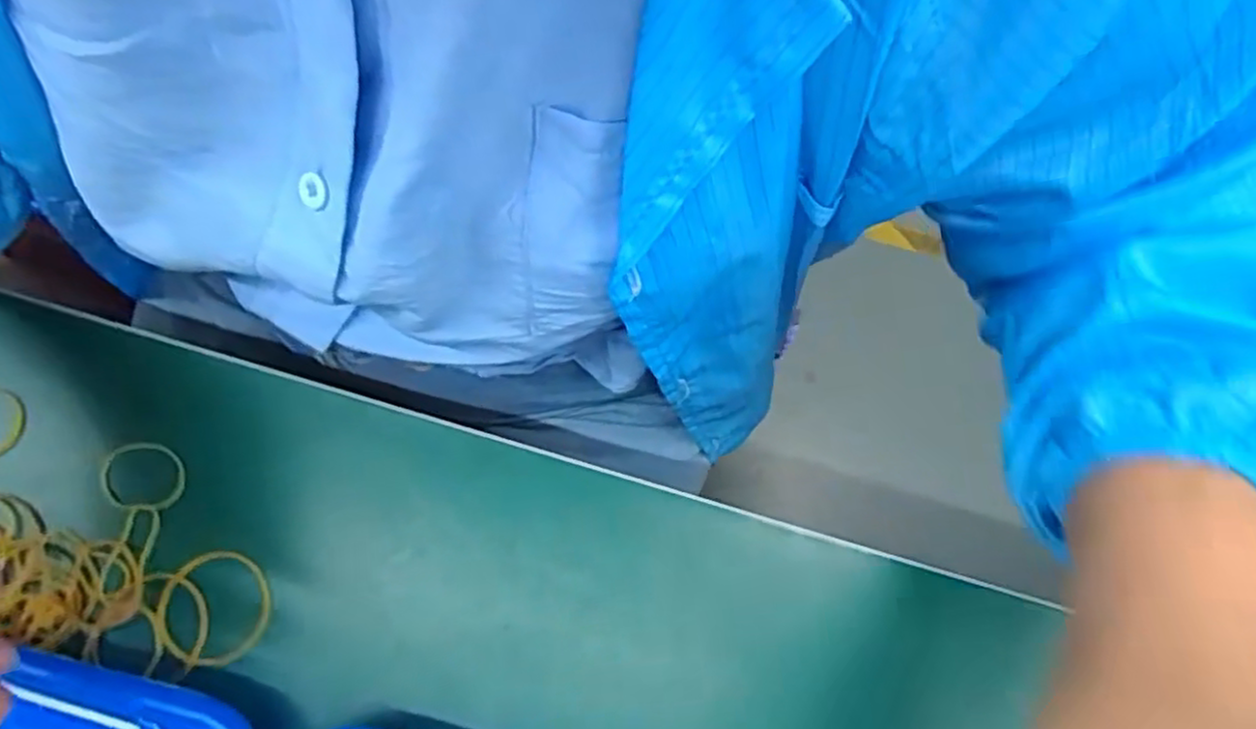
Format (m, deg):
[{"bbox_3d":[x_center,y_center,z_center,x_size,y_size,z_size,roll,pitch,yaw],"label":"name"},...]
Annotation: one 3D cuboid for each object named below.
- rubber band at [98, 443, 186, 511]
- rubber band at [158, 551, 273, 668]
[{"bbox_3d":[-0.207,0.047,0.303,0.034,0.006,0.028,2,77,-5],"label":"rubber band"},{"bbox_3d":[-0.168,0.100,0.293,0.045,0.006,0.042,3,68,-6],"label":"rubber band"}]

